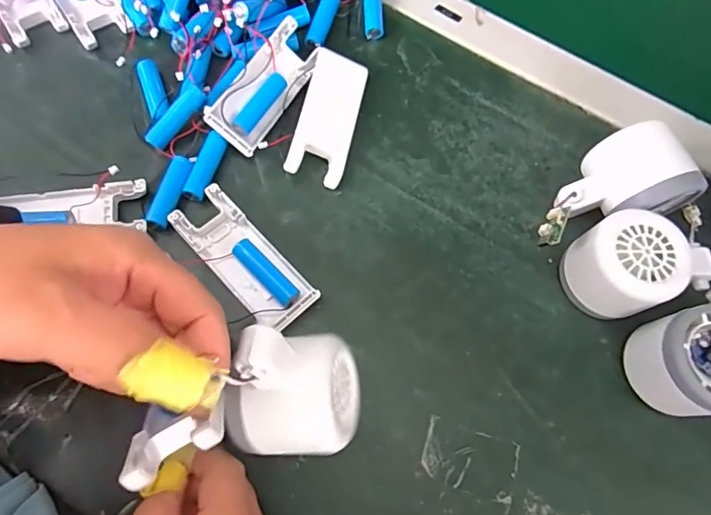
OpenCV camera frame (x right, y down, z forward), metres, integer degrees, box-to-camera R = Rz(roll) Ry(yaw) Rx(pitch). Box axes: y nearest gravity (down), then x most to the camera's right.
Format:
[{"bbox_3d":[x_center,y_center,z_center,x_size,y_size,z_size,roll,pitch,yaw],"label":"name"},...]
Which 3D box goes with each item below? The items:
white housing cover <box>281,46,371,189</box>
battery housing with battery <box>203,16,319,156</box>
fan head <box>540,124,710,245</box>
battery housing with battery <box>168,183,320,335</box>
[{"bbox_3d":[-0.019,-0.102,0.350,0.043,0.010,0.101,22,69,-23],"label":"white housing cover"},{"bbox_3d":[-0.064,-0.121,0.351,0.040,0.018,0.098,40,70,-16],"label":"battery housing with battery"},{"bbox_3d":[0.160,-0.044,0.321,0.113,0.059,0.054,-18,73,-9],"label":"fan head"},{"bbox_3d":[-0.072,0.002,0.315,0.040,0.015,0.102,-41,78,-14],"label":"battery housing with battery"}]

